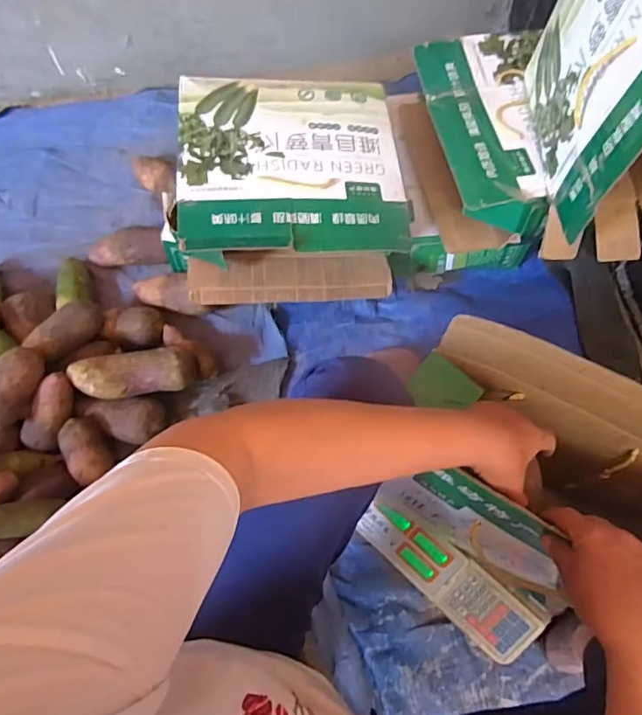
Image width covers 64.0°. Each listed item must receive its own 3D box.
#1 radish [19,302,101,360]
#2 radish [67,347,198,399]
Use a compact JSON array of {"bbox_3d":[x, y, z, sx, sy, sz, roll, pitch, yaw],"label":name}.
[{"bbox_3d":[-0.436,-0.046,0.876,0.067,0.065,0.131,26,43,11],"label":"radish"},{"bbox_3d":[-0.308,0.024,0.849,0.197,0.056,0.076,-5,65,-20],"label":"radish"}]

